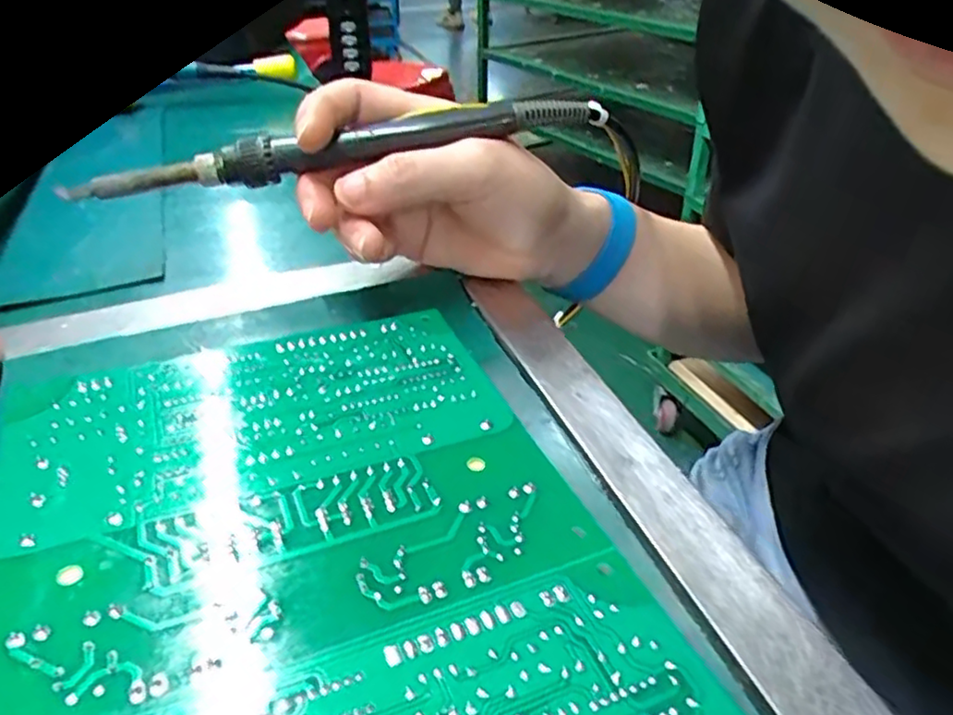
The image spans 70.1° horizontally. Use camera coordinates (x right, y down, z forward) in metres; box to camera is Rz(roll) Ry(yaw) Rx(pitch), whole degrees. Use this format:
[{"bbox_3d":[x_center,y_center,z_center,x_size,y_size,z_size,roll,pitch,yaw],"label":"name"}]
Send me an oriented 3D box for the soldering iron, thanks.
[{"bbox_3d":[-0.054,-0.087,0.279,0.221,0.015,0.016,-12,36,-8],"label":"soldering iron"}]

